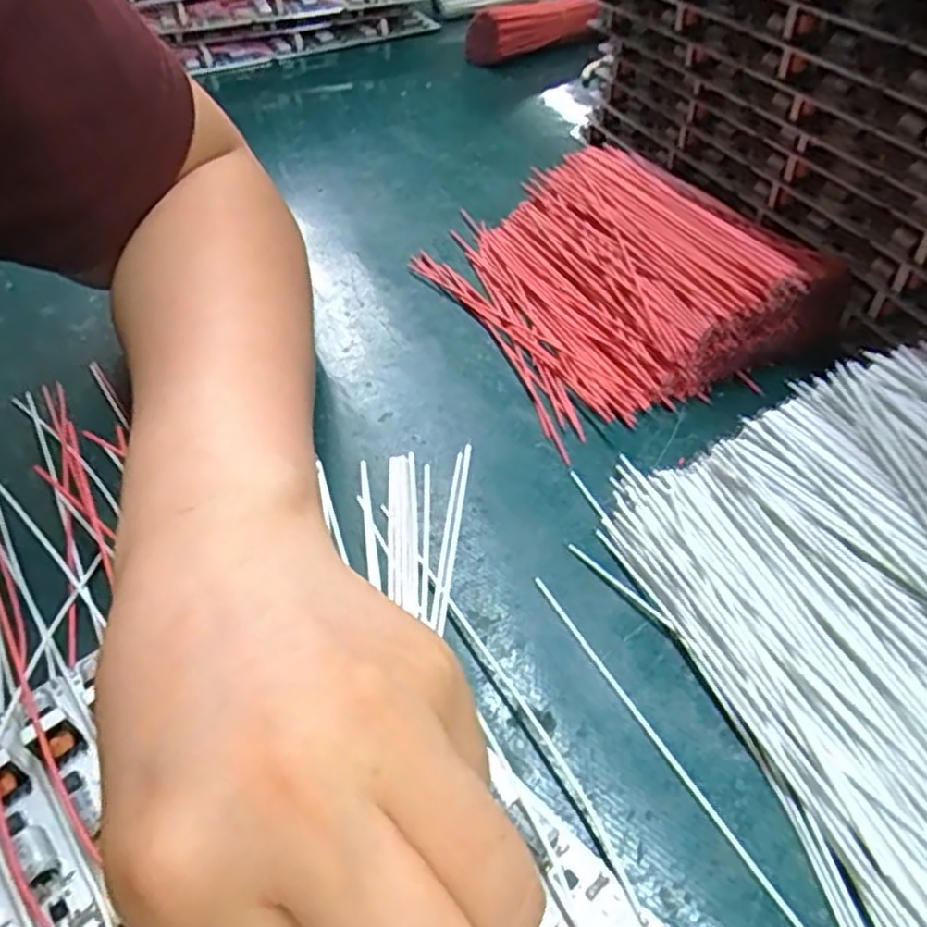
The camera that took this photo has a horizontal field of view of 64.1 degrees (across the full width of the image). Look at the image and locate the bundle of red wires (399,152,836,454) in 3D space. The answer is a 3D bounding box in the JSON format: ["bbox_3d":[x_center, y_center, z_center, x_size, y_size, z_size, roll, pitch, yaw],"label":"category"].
[{"bbox_3d":[0.061,-0.092,0.336,0.135,0.035,0.165,-23,48,-16],"label":"bundle of red wires"}]

